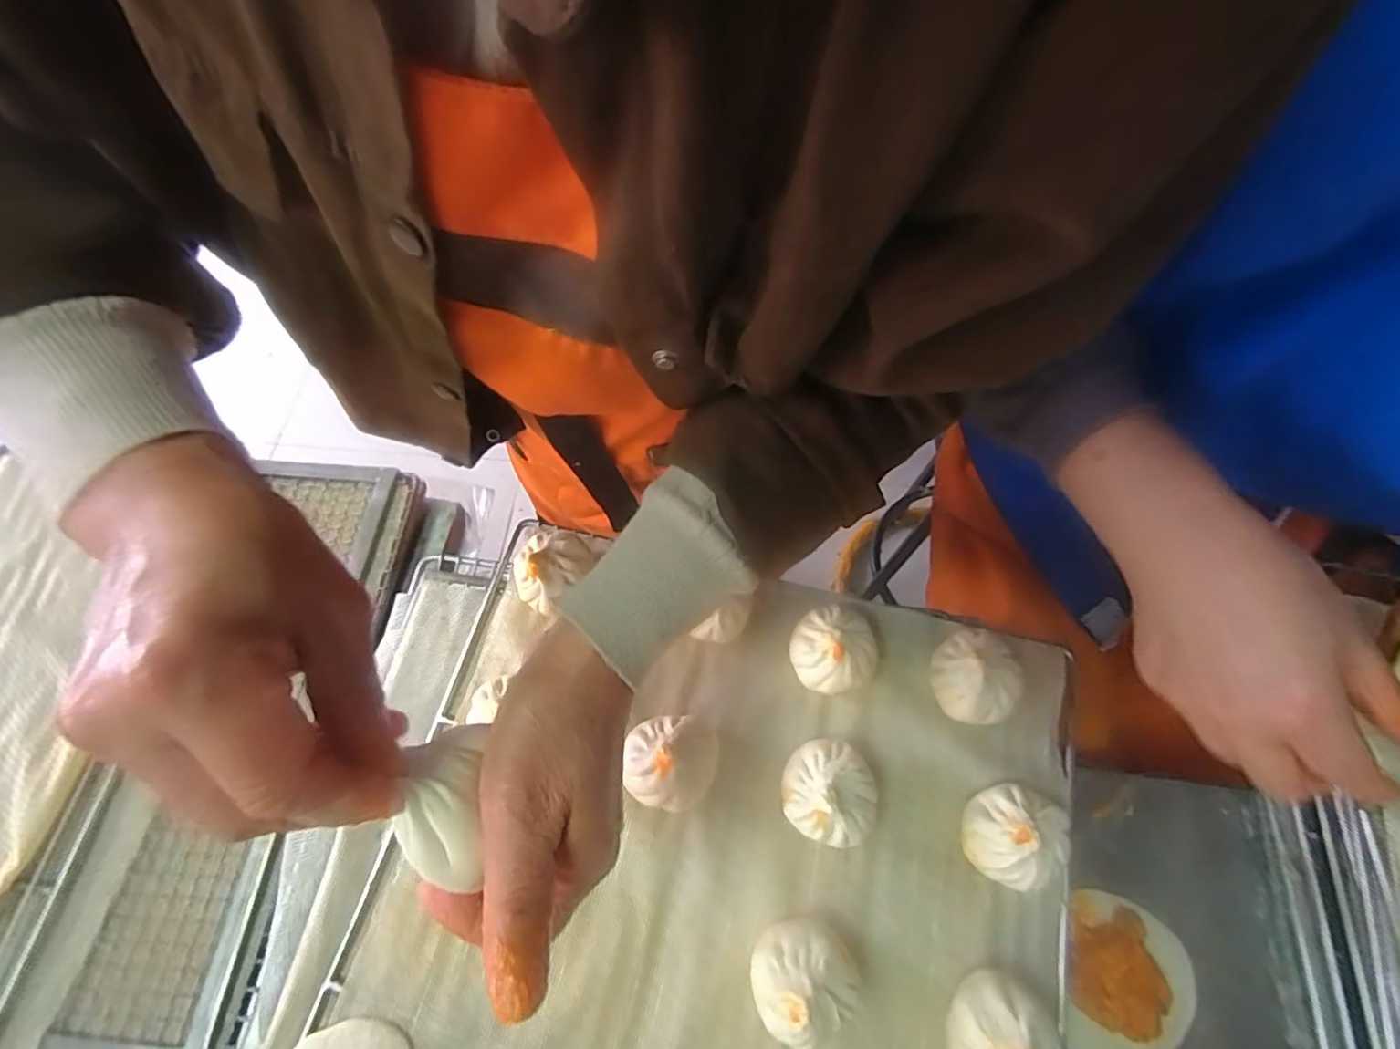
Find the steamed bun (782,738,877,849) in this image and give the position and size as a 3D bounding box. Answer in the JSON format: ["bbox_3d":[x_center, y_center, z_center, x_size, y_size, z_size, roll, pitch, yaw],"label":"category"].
[{"bbox_3d":[0.073,0.152,0.347,0.050,0.044,0.051,-1,66,2],"label":"steamed bun"}]

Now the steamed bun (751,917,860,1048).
[{"bbox_3d":[0.052,0.232,0.311,0.051,0.042,0.048,-1,66,2],"label":"steamed bun"}]

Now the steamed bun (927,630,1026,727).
[{"bbox_3d":[0.170,0.092,0.373,0.050,0.037,0.056,4,66,4],"label":"steamed bun"}]

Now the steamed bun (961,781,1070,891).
[{"bbox_3d":[0.172,0.170,0.333,0.046,0.038,0.050,-1,66,2],"label":"steamed bun"}]

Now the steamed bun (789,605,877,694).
[{"bbox_3d":[0.084,0.079,0.381,0.051,0.043,0.050,-1,66,2],"label":"steamed bun"}]

